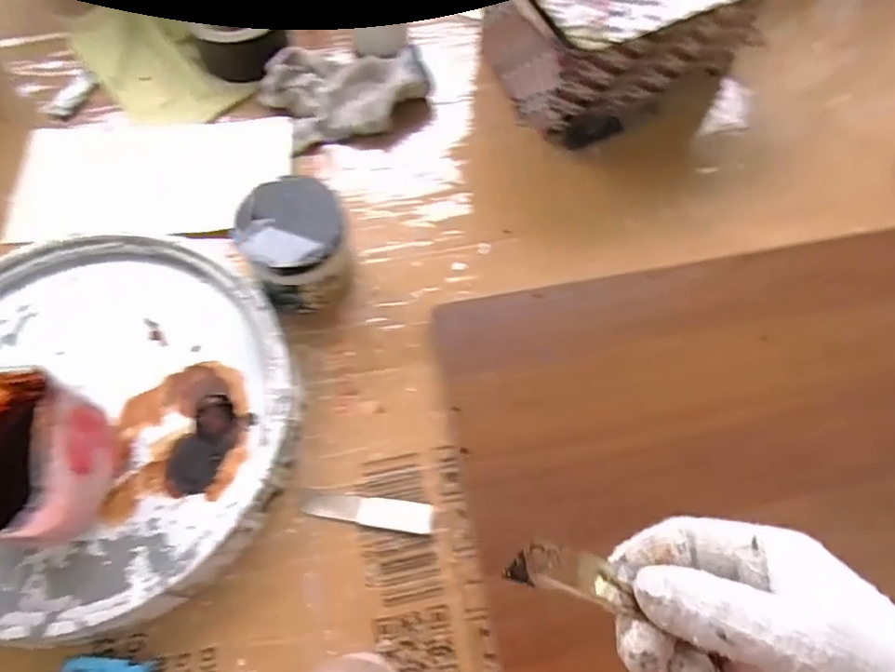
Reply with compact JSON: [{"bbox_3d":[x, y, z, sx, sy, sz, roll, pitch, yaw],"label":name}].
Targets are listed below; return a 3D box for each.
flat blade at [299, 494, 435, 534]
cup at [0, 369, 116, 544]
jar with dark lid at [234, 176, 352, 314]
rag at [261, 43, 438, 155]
[{"bbox_3d":[-0.057,0.128,0.434,0.093,0.004,0.021,7,67,3],"label":"flat blade"},{"bbox_3d":[-0.269,0.080,0.377,0.080,0.085,0.098,-3,67,-1],"label":"cup"},{"bbox_3d":[-0.116,-0.069,0.464,0.074,0.073,0.077,0,67,0],"label":"jar with dark lid"},{"bbox_3d":[-0.093,-0.237,0.567,0.160,0.036,0.091,-19,68,-8],"label":"rag"}]

